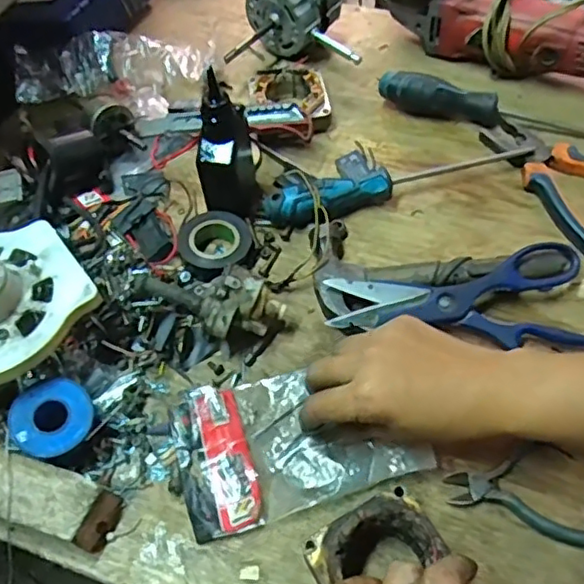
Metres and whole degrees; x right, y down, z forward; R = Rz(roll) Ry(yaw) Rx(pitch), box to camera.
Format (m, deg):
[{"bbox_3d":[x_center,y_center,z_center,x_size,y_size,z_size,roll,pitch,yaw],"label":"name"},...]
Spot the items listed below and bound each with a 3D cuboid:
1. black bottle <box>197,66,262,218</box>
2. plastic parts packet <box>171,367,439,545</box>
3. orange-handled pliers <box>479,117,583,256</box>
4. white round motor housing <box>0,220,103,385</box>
[{"bbox_3d":[-0.055,-0.117,0.508,0.046,0.118,0.057,-6,56,-1],"label":"black bottle"},{"bbox_3d":[0.000,0.098,0.425,0.158,0.019,0.104,-15,57,-7],"label":"plastic parts packet"},{"bbox_3d":[0.255,-0.101,0.542,0.103,0.019,0.183,-27,59,-14],"label":"orange-handled pliers"},{"bbox_3d":[-0.211,0.000,0.418,0.125,0.034,0.123,-1,56,2],"label":"white round motor housing"}]

